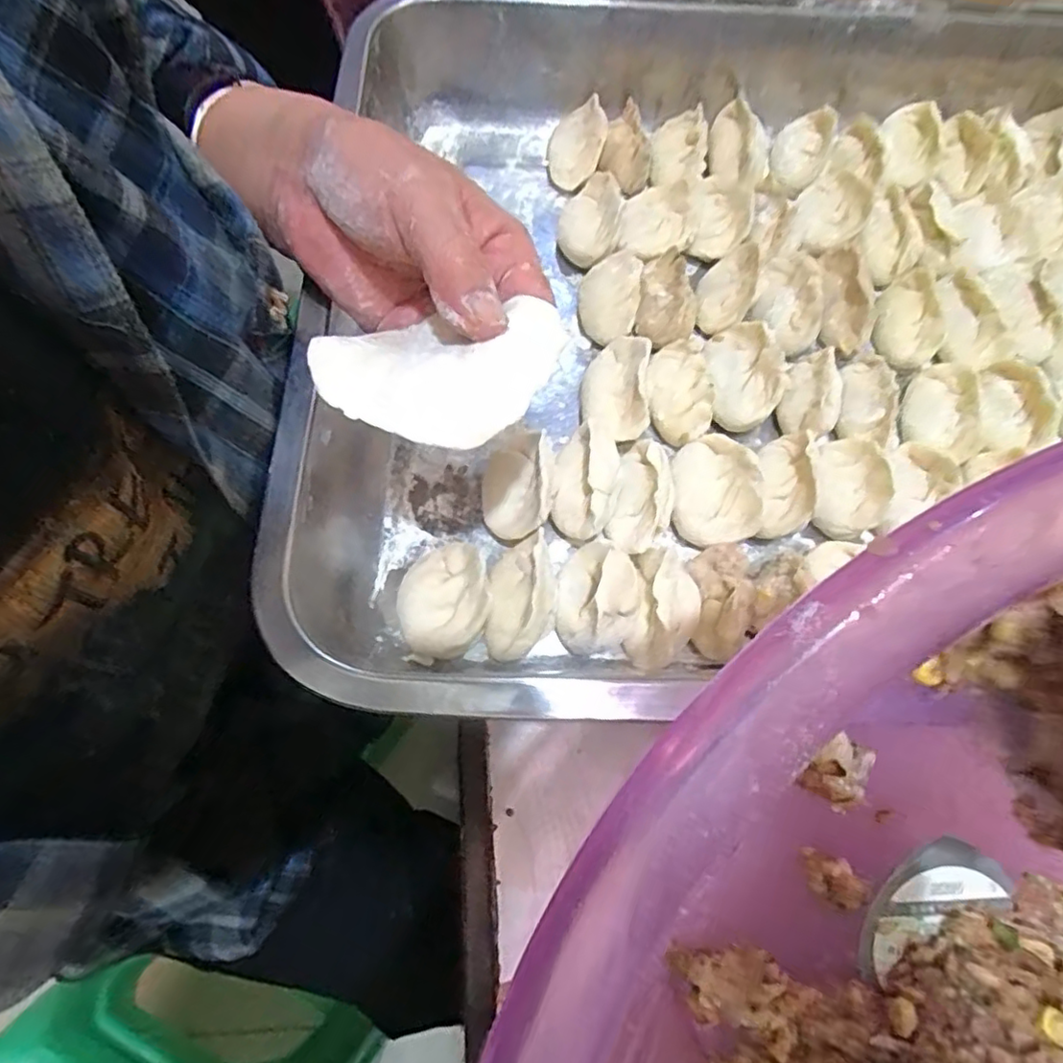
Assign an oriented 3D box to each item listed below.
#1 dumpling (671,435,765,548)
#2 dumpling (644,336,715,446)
[{"bbox_3d":[0.090,-0.018,0.302,0.040,0.024,0.054,-6,67,24],"label":"dumpling"},{"bbox_3d":[0.074,-0.073,0.320,0.032,0.018,0.057,-3,70,-4],"label":"dumpling"}]

